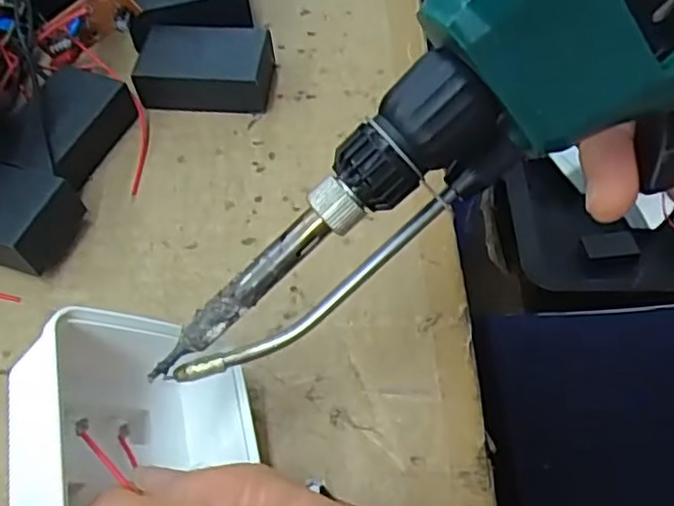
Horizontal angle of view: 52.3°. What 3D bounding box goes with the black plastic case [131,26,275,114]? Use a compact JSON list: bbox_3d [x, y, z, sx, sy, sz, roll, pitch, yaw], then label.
[{"bbox_3d":[-0.052,-0.070,0.263,0.053,0.017,0.028,1,58,3],"label":"black plastic case"}]

